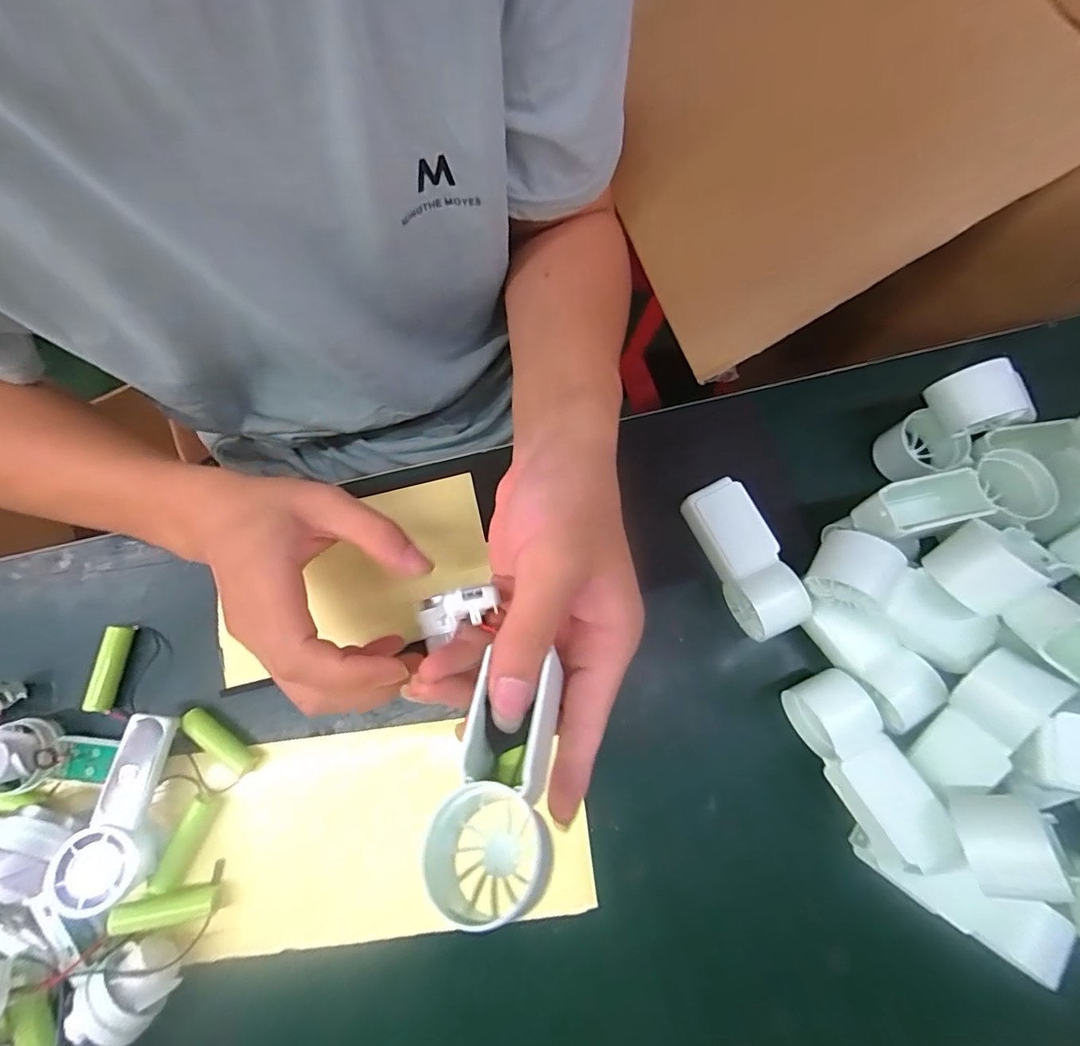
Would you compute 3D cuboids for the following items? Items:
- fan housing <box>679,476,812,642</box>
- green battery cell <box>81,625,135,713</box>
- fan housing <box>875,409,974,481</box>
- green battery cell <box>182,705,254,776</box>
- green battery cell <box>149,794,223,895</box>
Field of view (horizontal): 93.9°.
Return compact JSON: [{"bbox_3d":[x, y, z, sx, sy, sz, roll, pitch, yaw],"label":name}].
[{"bbox_3d":[0.122,0.022,0.310,0.034,0.043,0.092,-25,77,-5],"label":"fan housing"},{"bbox_3d":[-0.269,0.090,0.315,0.015,0.012,0.051,7,76,3],"label":"green battery cell"},{"bbox_3d":[0.244,-0.048,0.326,0.037,0.031,0.040,-17,76,-3],"label":"fan housing"},{"bbox_3d":[-0.190,0.130,0.300,0.050,0.016,0.012,39,79,10],"label":"green battery cell"},{"bbox_3d":[-0.201,0.181,0.287,0.016,0.012,0.052,21,77,6],"label":"green battery cell"}]

